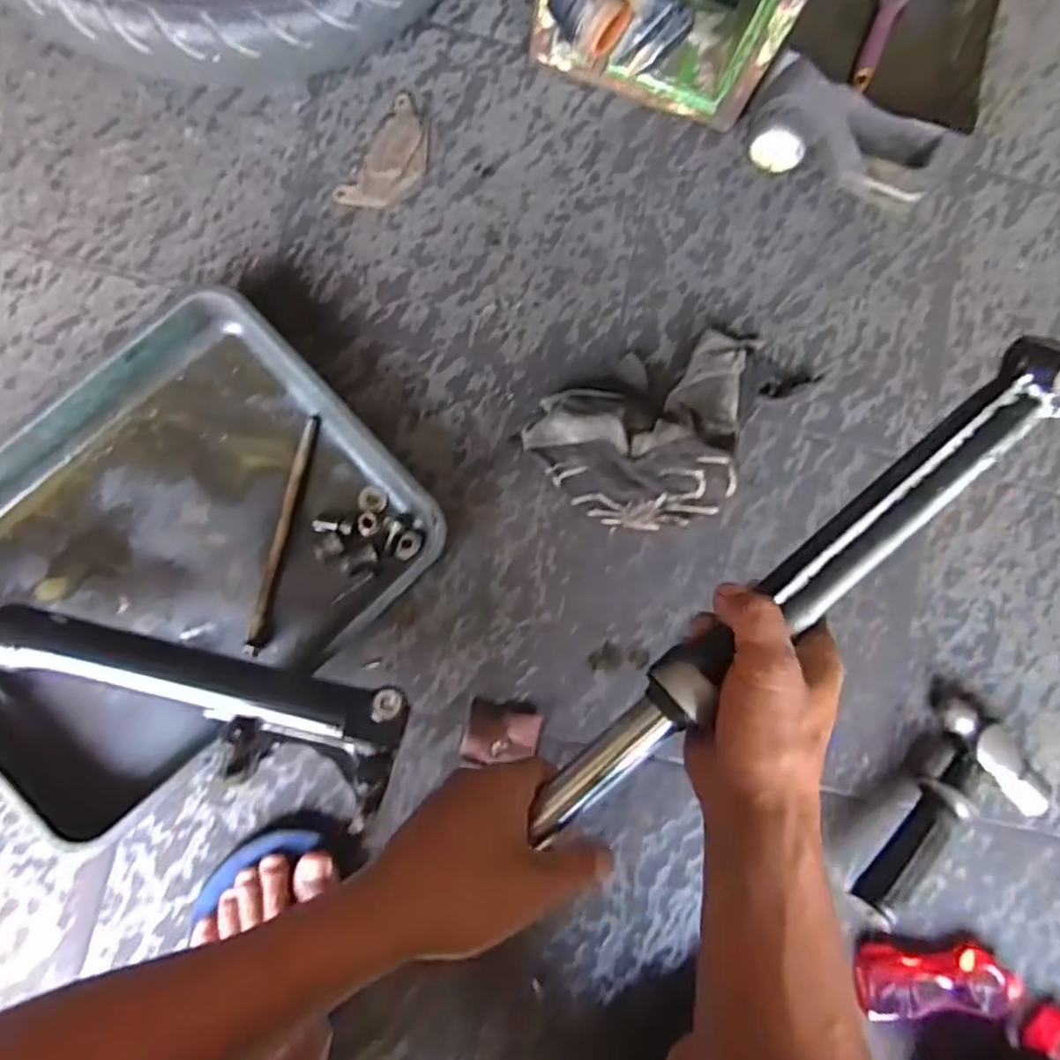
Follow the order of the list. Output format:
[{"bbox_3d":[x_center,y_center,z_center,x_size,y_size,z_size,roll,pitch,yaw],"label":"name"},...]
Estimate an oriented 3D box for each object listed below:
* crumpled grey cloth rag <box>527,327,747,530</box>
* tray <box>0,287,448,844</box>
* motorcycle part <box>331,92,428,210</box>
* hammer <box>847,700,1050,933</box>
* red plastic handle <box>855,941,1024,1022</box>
[{"bbox_3d":[0.102,-0.073,0.564,0.191,0.063,0.143,-21,86,-8],"label":"crumpled grey cloth rag"},{"bbox_3d":[-0.275,0.021,0.520,0.359,0.051,0.275,-41,89,-9],"label":"tray"},{"bbox_3d":[-0.119,-0.323,0.594,0.052,0.014,0.111,30,82,-2],"label":"motorcycle part"},{"bbox_3d":[0.342,0.241,0.555,0.101,0.052,0.194,38,81,-1],"label":"hammer"},{"bbox_3d":[0.335,0.366,0.552,0.121,0.024,0.045,3,83,-5],"label":"red plastic handle"}]

